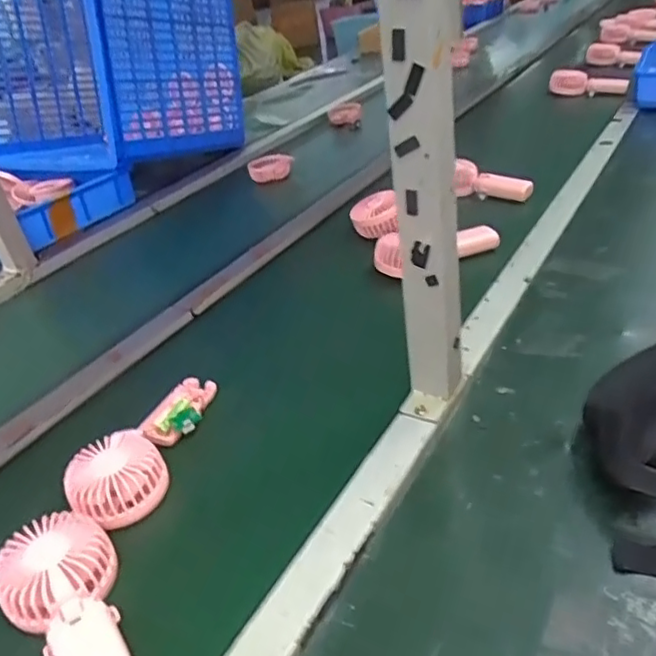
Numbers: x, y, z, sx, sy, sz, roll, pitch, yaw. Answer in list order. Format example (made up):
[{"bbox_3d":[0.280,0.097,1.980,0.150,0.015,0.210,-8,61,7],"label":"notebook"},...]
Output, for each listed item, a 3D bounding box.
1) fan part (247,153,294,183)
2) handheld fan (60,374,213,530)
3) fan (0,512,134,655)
[{"bbox_3d":[-0.123,-0.345,1.326,0.098,0.042,0.073,-11,33,-1],"label":"fan part"},{"bbox_3d":[-0.178,0.116,0.621,0.082,0.056,0.201,3,35,20],"label":"handheld fan"},{"bbox_3d":[-0.187,0.208,0.459,0.084,0.037,0.176,-30,37,-28],"label":"fan"}]

